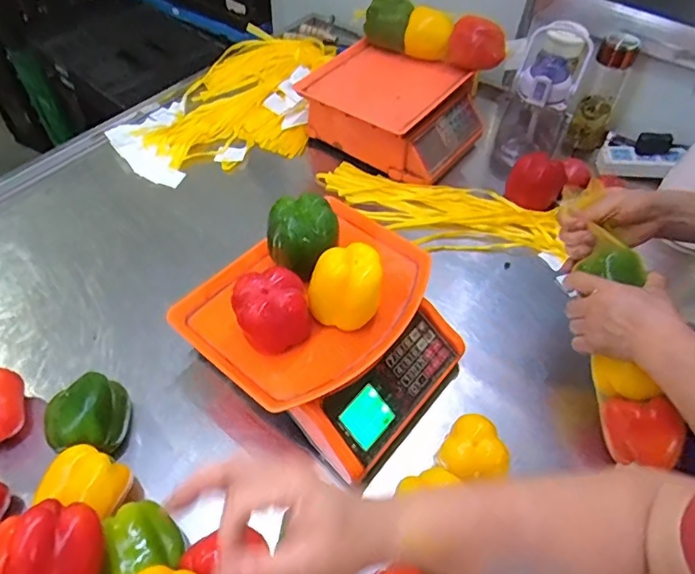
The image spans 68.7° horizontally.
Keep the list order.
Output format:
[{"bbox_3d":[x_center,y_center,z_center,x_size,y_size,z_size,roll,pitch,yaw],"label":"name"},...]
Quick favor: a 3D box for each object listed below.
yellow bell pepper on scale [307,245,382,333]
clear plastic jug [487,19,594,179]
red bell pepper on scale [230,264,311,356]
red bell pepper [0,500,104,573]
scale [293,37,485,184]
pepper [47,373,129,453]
[{"bbox_3d":[-0.002,0.000,0.565,0.079,0.077,0.065,2,51,-1],"label":"yellow bell pepper on scale"},{"bbox_3d":[0.356,-0.338,0.952,0.113,0.243,0.140,18,52,11],"label":"clear plastic jug"},{"bbox_3d":[-0.082,0.029,0.556,0.078,0.078,0.072,-16,53,-15],"label":"red bell pepper on scale"},{"bbox_3d":[-0.254,0.234,0.441,0.065,0.056,0.091,-1,51,-4],"label":"red bell pepper"},{"bbox_3d":[0.076,-0.321,0.950,0.285,0.143,0.227,32,56,21],"label":"scale"},{"bbox_3d":[-0.303,0.154,0.597,0.072,0.083,0.089,-2,51,-4],"label":"pepper"}]

